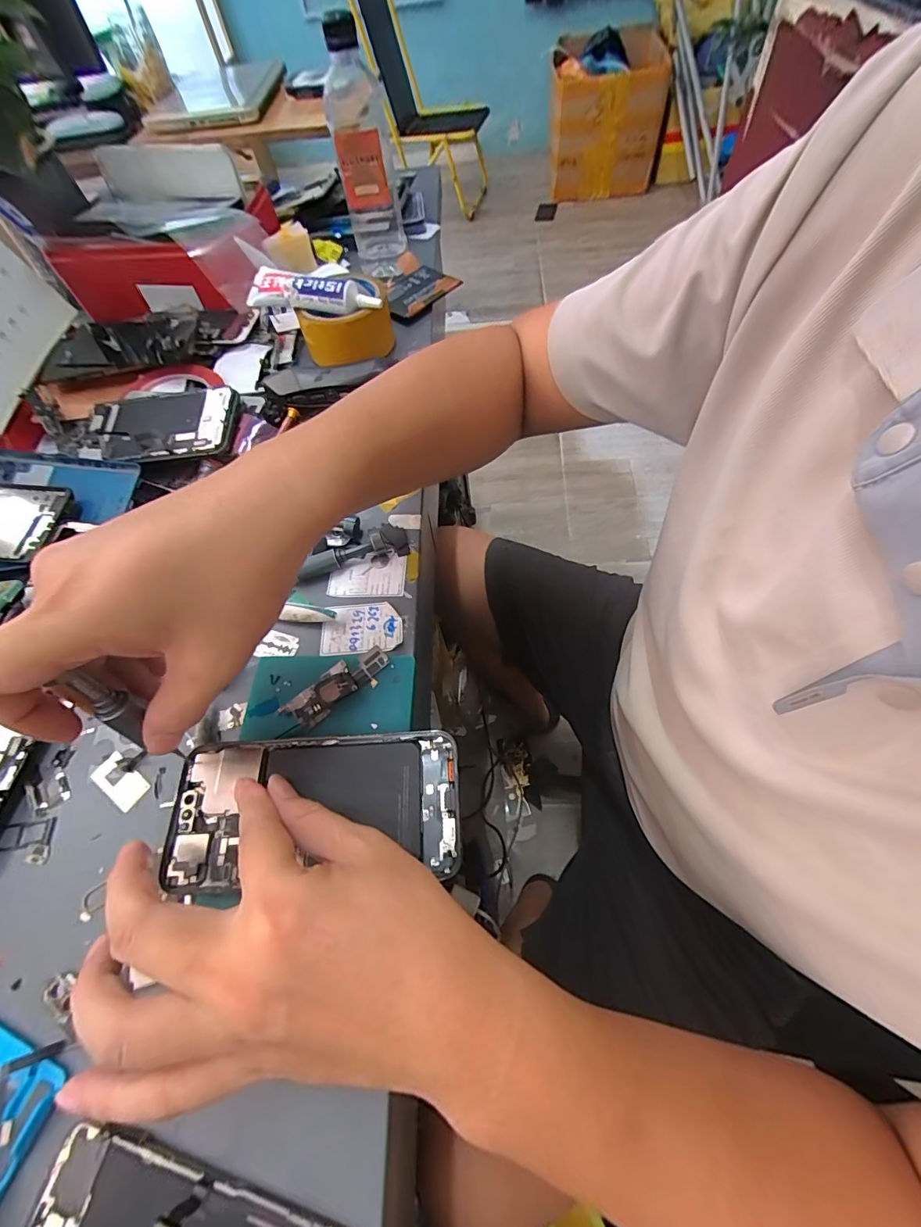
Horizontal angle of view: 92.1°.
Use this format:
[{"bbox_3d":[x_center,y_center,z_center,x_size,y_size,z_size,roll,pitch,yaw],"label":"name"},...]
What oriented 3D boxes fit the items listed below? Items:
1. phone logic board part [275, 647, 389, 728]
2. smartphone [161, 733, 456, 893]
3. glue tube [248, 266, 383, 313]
[{"bbox_3d":[-0.080,0.045,0.283,0.071,0.007,0.026,-32,63,-11],"label":"phone logic board part"},{"bbox_3d":[-0.080,0.107,0.249,0.158,0.007,0.074,-5,62,-1],"label":"smartphone"},{"bbox_3d":[-0.148,-0.320,0.443,0.138,0.030,0.029,13,64,13],"label":"glue tube"}]

